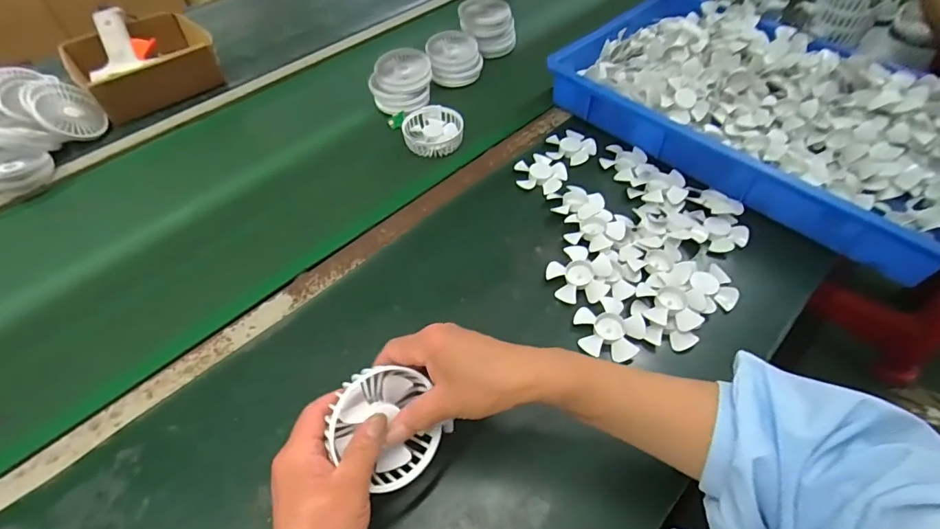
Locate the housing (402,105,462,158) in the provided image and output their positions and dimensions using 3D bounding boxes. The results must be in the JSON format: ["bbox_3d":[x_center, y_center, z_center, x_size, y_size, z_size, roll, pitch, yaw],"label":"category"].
[{"bbox_3d":[-0.056,-0.203,0.697,0.087,0.028,0.089,-8,52,-4],"label":"housing"}]

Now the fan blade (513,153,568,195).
[{"bbox_3d":[0.097,-0.127,0.642,0.071,0.009,0.071,-1,52,1],"label":"fan blade"}]

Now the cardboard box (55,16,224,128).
[{"bbox_3d":[-0.557,-0.347,0.798,0.203,0.069,0.203,-37,59,-24],"label":"cardboard box"}]

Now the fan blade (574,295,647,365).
[{"bbox_3d":[0.147,0.068,0.485,0.066,0.015,0.070,-1,52,1],"label":"fan blade"}]

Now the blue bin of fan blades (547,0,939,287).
[{"bbox_3d":[0.446,-0.246,0.686,0.421,0.077,0.573,-36,59,-23],"label":"blue bin of fan blades"}]

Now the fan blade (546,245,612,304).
[{"bbox_3d":[0.124,0.010,0.526,0.069,0.019,0.071,-1,52,1],"label":"fan blade"}]

